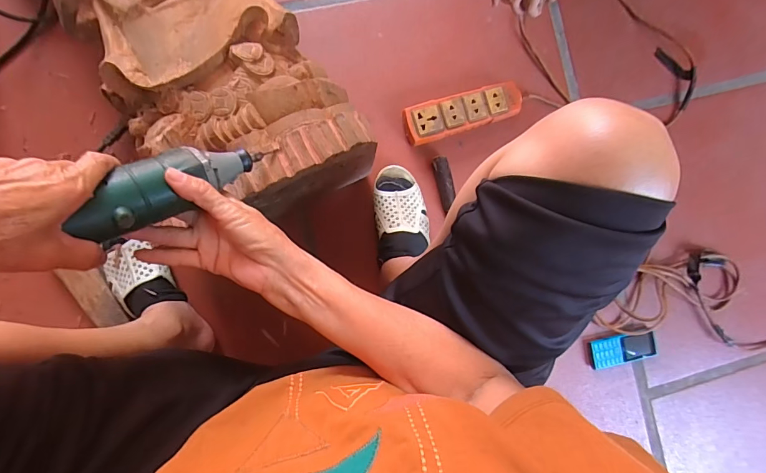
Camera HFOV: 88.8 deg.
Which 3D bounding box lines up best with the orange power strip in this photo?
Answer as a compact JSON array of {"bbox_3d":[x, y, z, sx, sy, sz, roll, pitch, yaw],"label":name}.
[{"bbox_3d":[0.131,-0.207,0.661,0.198,0.044,0.062,-19,93,-8],"label":"orange power strip"}]

